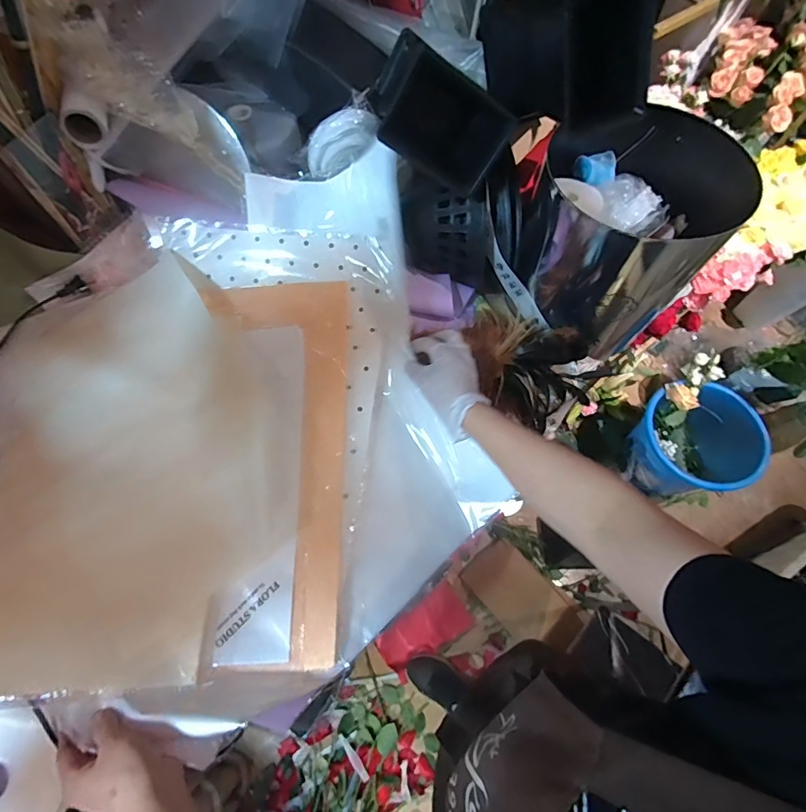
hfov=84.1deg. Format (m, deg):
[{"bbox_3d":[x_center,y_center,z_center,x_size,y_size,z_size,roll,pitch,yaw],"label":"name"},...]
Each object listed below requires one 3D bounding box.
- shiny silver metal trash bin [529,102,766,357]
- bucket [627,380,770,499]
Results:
[{"bbox_3d":[0.297,-0.242,0.635,0.219,0.228,0.247,40,71,14],"label":"shiny silver metal trash bin"},{"bbox_3d":[0.831,0.122,1.319,0.346,0.258,0.294,-13,67,-8],"label":"bucket"}]

